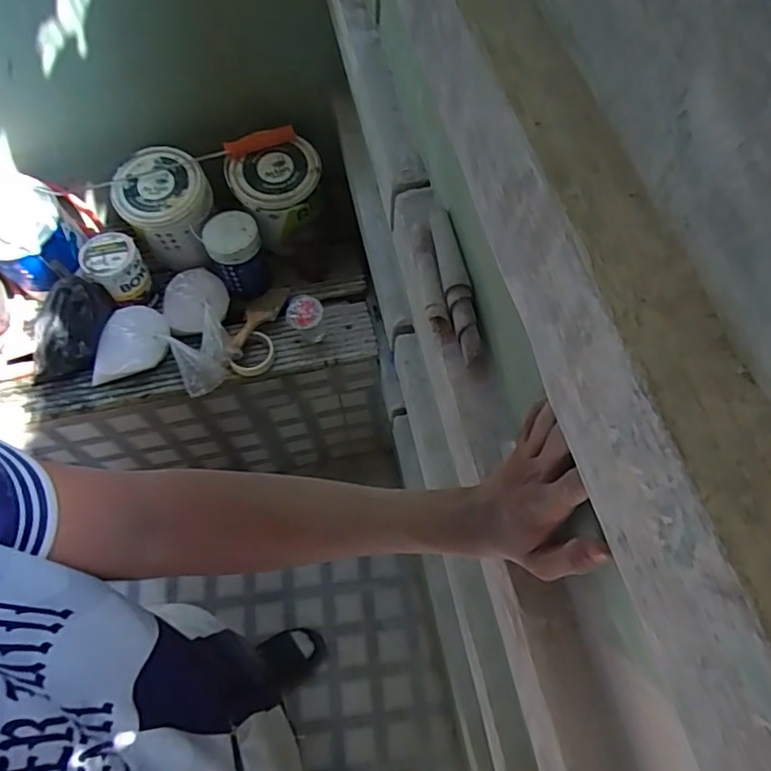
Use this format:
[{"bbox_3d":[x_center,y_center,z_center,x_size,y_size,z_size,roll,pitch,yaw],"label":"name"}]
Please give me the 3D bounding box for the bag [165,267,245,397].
[{"bbox_3d":[-0.368,-0.111,1.135,0.132,0.084,0.252,-9,75,-3],"label":"bag"}]

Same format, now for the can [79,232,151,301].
[{"bbox_3d":[-0.541,-0.239,1.144,0.104,0.087,0.114,-1,61,1],"label":"can"}]

